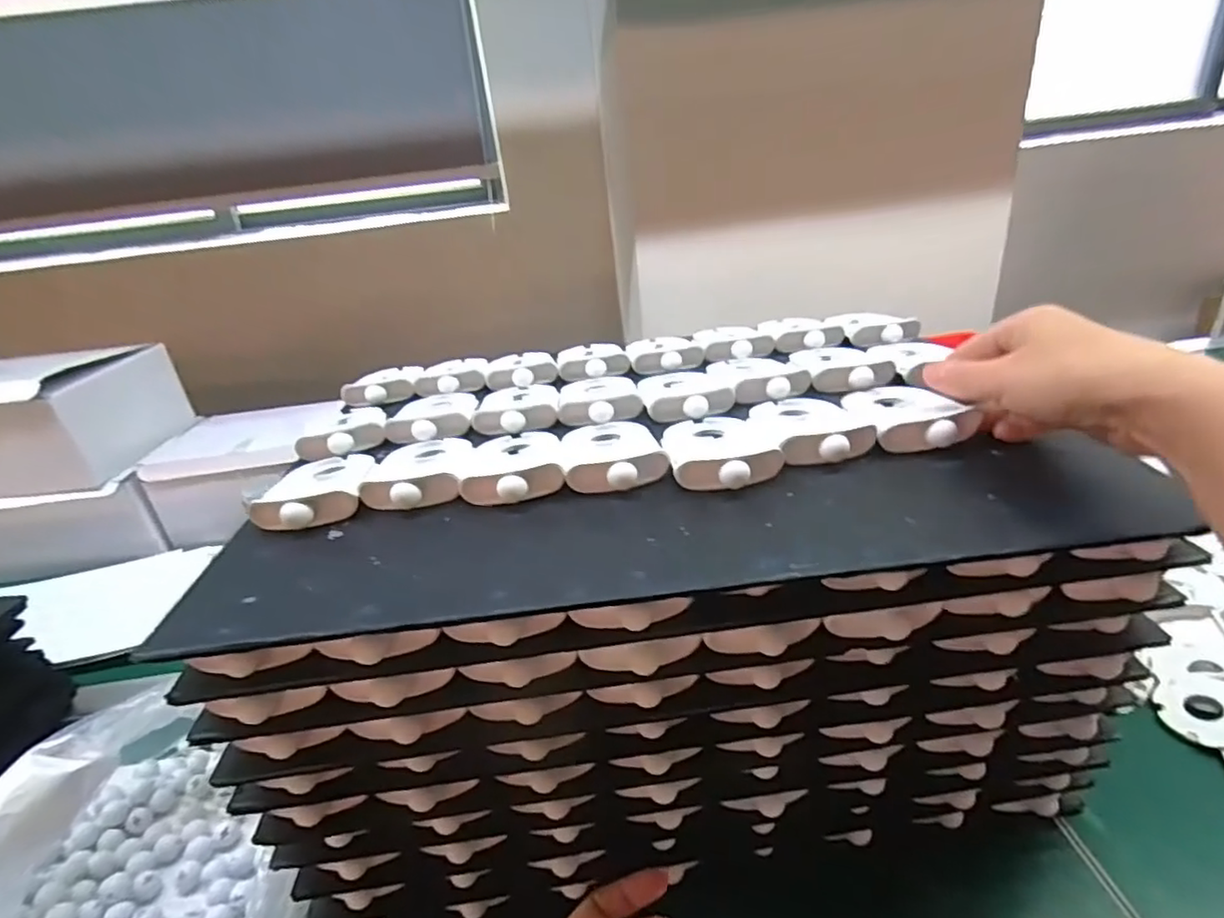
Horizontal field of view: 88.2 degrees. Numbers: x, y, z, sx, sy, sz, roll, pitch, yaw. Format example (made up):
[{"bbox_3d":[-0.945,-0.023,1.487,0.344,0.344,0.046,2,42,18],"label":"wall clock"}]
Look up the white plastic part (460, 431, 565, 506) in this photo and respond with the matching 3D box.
[{"bbox_3d":[-0.058,0.002,0.377,0.056,0.021,0.082,-8,26,-4],"label":"white plastic part"}]

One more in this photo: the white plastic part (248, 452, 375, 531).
[{"bbox_3d":[-0.175,0.015,0.378,0.056,0.017,0.085,-10,27,-8],"label":"white plastic part"}]

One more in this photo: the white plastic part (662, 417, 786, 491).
[{"bbox_3d":[0.062,-0.007,0.368,0.061,0.018,0.083,-7,26,-1],"label":"white plastic part"}]

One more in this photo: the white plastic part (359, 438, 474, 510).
[{"bbox_3d":[-0.115,0.002,0.383,0.056,0.013,0.083,-8,26,-3],"label":"white plastic part"}]

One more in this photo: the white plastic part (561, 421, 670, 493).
[{"bbox_3d":[0.000,-0.005,0.378,0.057,0.018,0.090,-8,26,-3],"label":"white plastic part"}]

